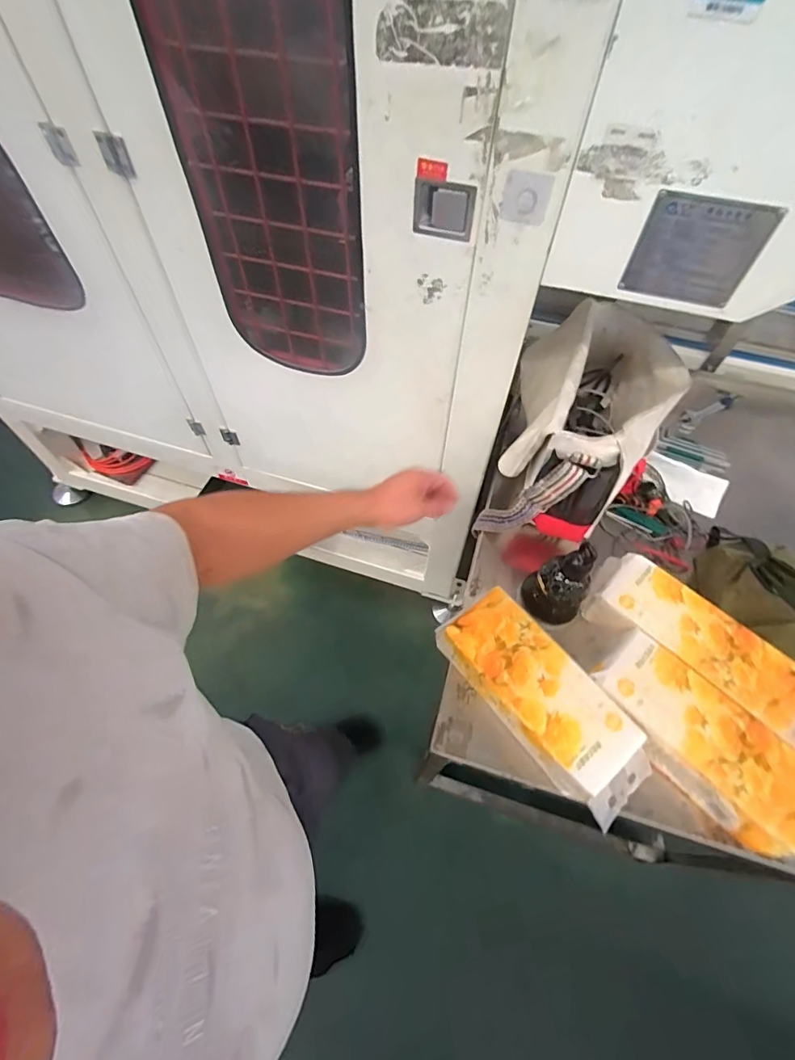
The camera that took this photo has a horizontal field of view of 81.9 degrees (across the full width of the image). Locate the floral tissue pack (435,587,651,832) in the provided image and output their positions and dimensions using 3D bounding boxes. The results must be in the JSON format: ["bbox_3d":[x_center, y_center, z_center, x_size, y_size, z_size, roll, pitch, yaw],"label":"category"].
[{"bbox_3d":[0.231,0.266,0.723,0.136,0.100,0.343,-34,61,-21],"label":"floral tissue pack"}]

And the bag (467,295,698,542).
[{"bbox_3d":[0.358,-0.208,0.894,0.271,0.257,0.407,16,57,12],"label":"bag"}]

